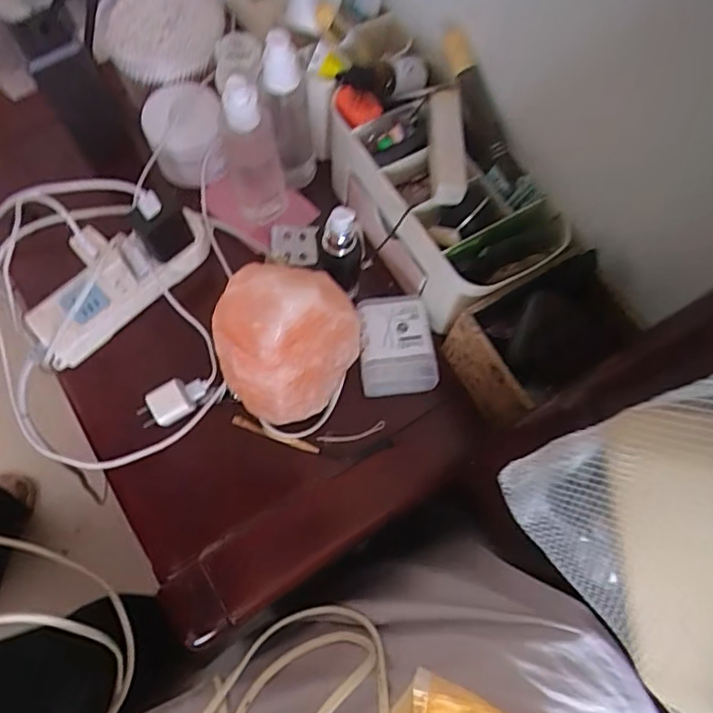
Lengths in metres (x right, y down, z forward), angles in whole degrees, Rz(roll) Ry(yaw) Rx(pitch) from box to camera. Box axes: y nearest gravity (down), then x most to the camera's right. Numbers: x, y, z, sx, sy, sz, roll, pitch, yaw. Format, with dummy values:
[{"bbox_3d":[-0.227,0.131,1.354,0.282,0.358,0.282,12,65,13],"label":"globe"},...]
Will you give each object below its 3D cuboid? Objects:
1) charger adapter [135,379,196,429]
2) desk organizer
[{"bbox_3d":[-0.166,0.044,0.495,0.046,0.022,0.030,-39,77,-13],"label":"charger adapter"},{"bbox_3d":[0.061,-0.149,0.514,0.111,0.123,0.238,-34,76,-12],"label":"desk organizer"}]

